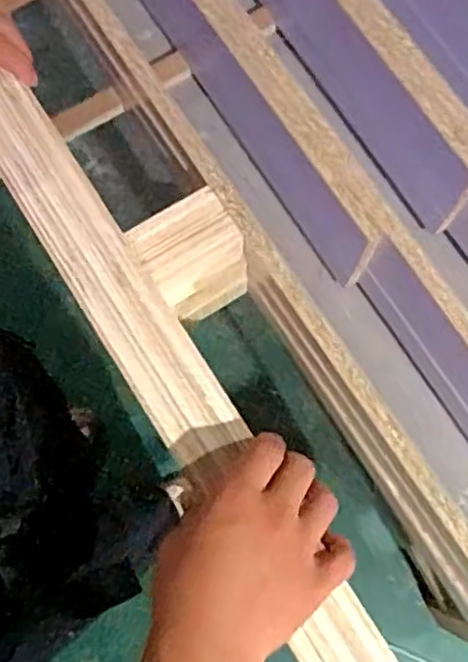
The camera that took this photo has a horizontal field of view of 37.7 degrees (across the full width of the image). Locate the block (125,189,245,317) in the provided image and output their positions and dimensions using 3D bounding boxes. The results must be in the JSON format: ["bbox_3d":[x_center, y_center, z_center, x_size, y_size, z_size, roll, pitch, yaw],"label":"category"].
[{"bbox_3d":[-0.037,-0.058,0.594,0.079,0.119,0.063,-32,78,-8],"label":"block"}]

